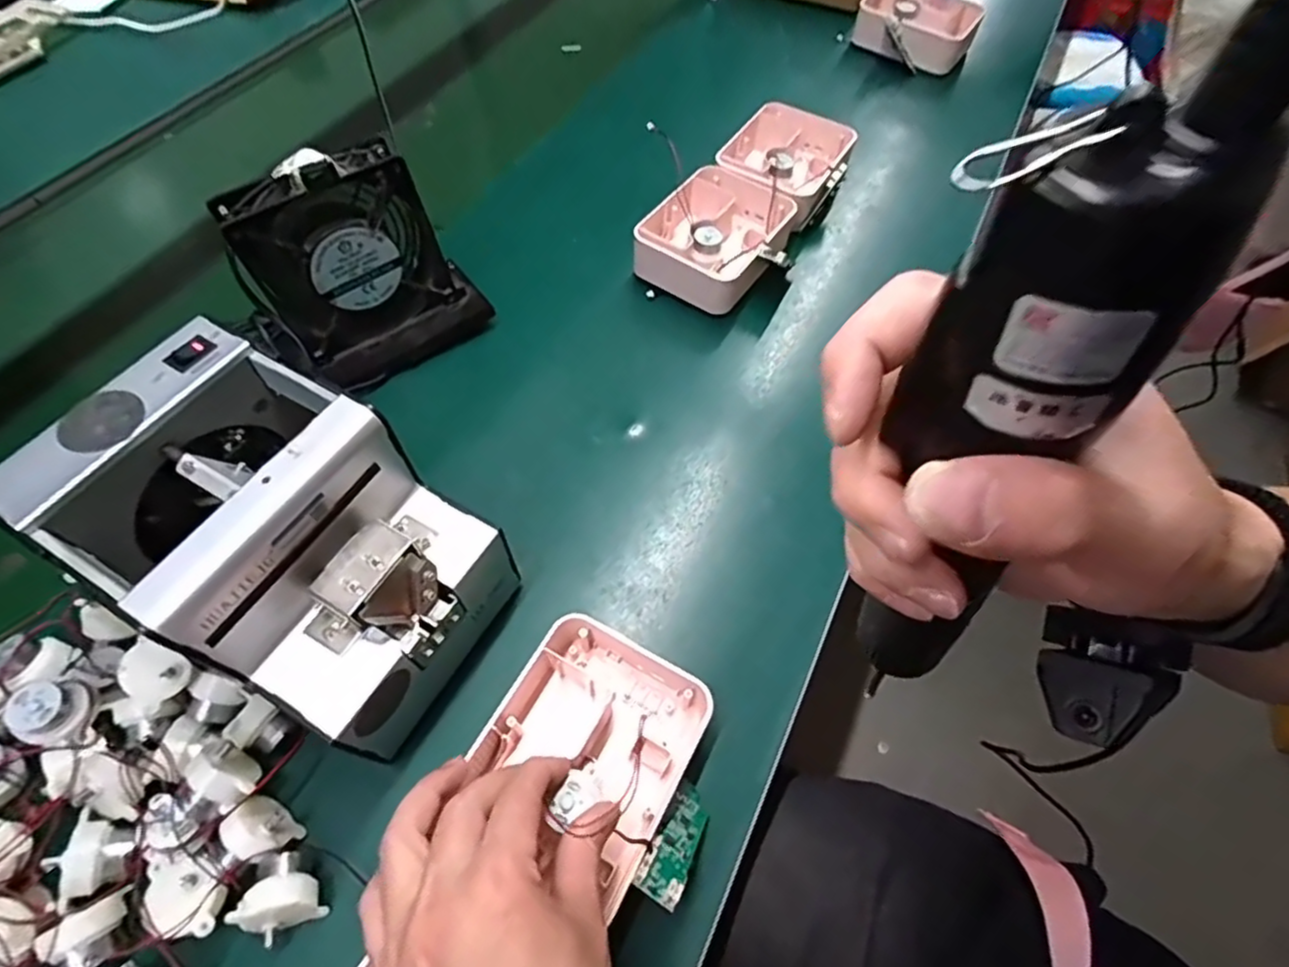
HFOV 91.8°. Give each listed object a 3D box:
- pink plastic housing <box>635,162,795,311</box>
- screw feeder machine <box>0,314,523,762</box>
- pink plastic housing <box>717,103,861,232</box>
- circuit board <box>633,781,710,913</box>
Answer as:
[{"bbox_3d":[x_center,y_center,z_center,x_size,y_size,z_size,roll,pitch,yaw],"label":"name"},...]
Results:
[{"bbox_3d":[0.060,-0.211,0.548,0.112,0.050,0.132,27,63,17],"label":"pink plastic housing"},{"bbox_3d":[-0.181,0.034,0.325,0.177,0.141,0.125,23,61,14],"label":"screw feeder machine"},{"bbox_3d":[0.131,-0.298,0.601,0.106,0.055,0.134,24,62,15],"label":"pink plastic housing"},{"bbox_3d":[0.017,0.176,0.312,0.021,0.007,0.069,23,21,14],"label":"circuit board"}]

